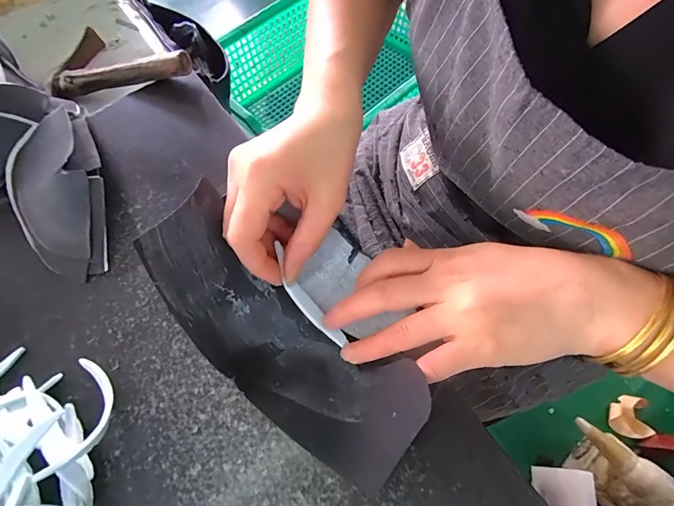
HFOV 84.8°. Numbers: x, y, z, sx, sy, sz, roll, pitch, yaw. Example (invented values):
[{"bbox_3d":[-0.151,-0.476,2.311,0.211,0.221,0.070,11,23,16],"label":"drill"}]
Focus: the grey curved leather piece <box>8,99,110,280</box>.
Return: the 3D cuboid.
[{"bbox_3d":[-0.218,-0.053,0.291,0.065,0.033,0.156,-27,67,-11],"label":"grey curved leather piece"}]

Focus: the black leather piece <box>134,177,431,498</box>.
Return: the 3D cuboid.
[{"bbox_3d":[-0.036,0.049,0.222,0.184,0.051,0.070,42,72,5],"label":"black leather piece"}]

